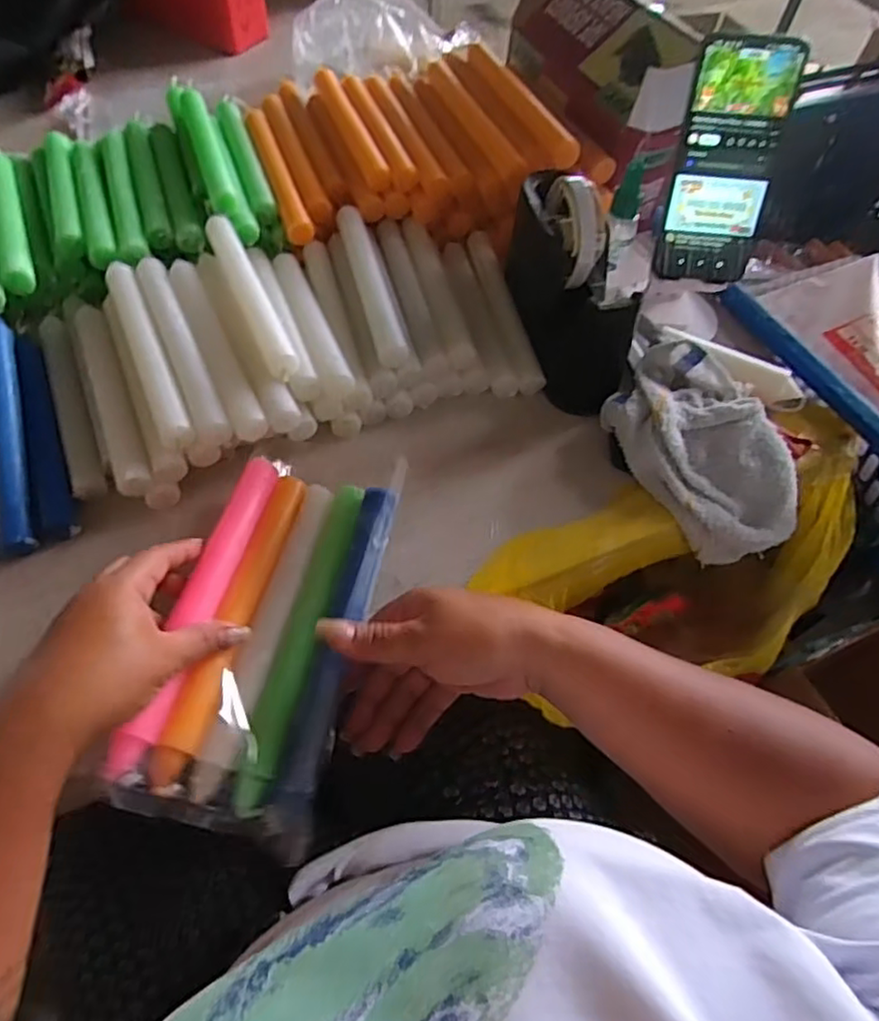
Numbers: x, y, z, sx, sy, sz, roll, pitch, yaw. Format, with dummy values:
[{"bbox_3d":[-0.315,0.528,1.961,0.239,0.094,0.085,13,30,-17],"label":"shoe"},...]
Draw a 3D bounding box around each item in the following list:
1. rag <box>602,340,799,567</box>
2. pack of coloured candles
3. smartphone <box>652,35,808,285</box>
[{"bbox_3d":[0.198,-0.044,0.493,0.106,0.074,0.166,-37,65,-24],"label":"rag"},{"bbox_3d":[-0.103,0.071,0.392,0.110,0.030,0.221,10,61,4],"label":"pack of coloured candles"},{"bbox_3d":[0.216,-0.260,0.487,0.075,0.160,0.016,3,31,-1],"label":"smartphone"}]

